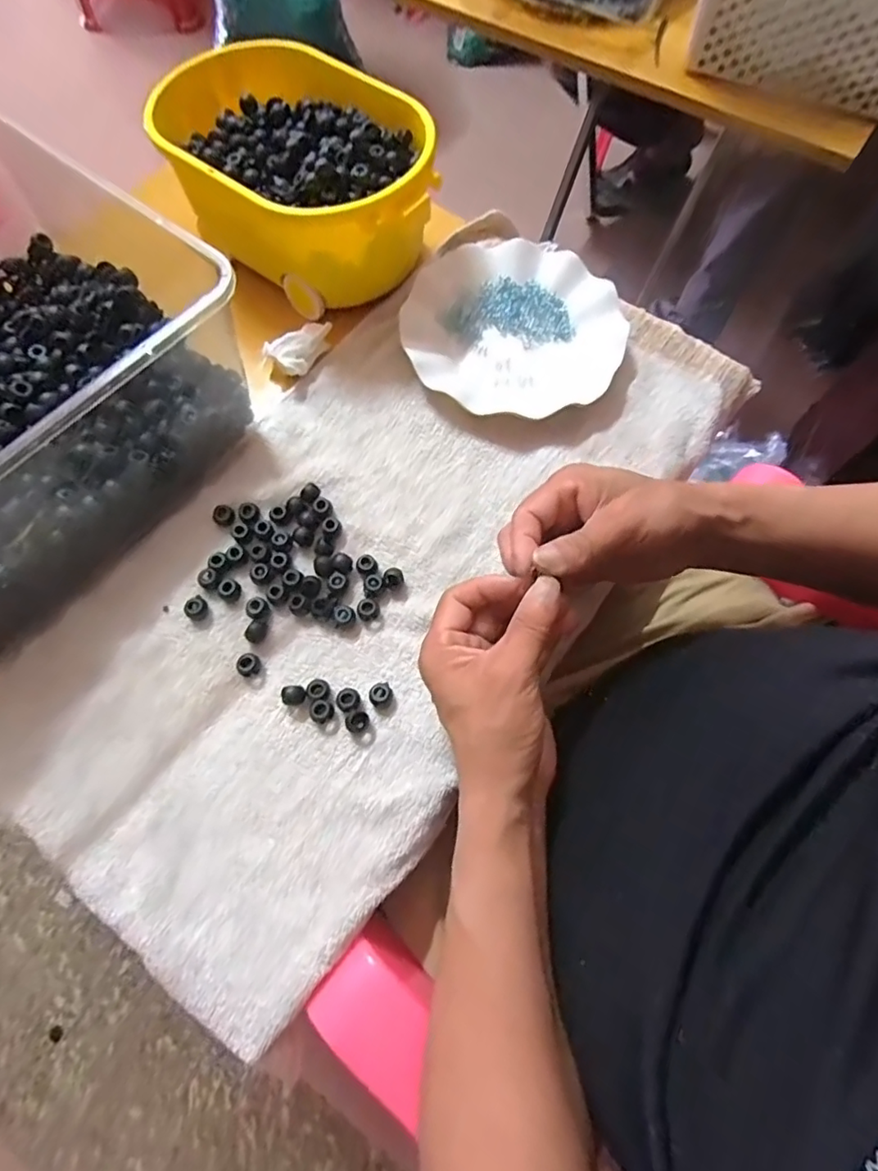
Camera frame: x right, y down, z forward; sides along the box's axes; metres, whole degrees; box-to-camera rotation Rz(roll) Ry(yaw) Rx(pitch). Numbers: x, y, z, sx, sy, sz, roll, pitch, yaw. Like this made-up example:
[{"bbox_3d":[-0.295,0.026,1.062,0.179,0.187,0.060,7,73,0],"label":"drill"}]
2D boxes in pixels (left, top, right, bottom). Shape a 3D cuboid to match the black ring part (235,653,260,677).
[{"bbox_3d":[-0.128,0.053,0.373,0.013,0.013,0.014,0,68,0],"label":"black ring part"}]

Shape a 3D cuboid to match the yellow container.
[{"bbox_3d":[-0.111,-0.342,0.471,0.238,0.090,0.159,34,72,13],"label":"yellow container"}]

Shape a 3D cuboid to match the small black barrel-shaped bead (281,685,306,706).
[{"bbox_3d":[-0.096,0.072,0.367,0.015,0.009,0.013,-3,68,-1],"label":"small black barrel-shaped bead"}]

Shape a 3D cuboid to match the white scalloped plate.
[{"bbox_3d":[0.065,-0.224,0.478,0.179,0.026,0.176,0,68,0],"label":"white scalloped plate"}]

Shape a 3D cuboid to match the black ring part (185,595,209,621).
[{"bbox_3d":[-0.170,0.016,0.389,0.014,0.010,0.013,-39,73,-14],"label":"black ring part"}]

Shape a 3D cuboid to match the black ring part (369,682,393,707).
[{"bbox_3d":[-0.038,0.071,0.365,0.014,0.011,0.016,-15,69,-6],"label":"black ring part"}]

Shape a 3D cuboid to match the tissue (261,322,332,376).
[{"bbox_3d":[-0.112,-0.197,0.467,0.057,0.023,0.034,-34,72,-13],"label":"tissue"}]

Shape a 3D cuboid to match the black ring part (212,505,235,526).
[{"bbox_3d":[-0.158,-0.052,0.408,0.015,0.004,0.017,-42,74,-15],"label":"black ring part"}]

